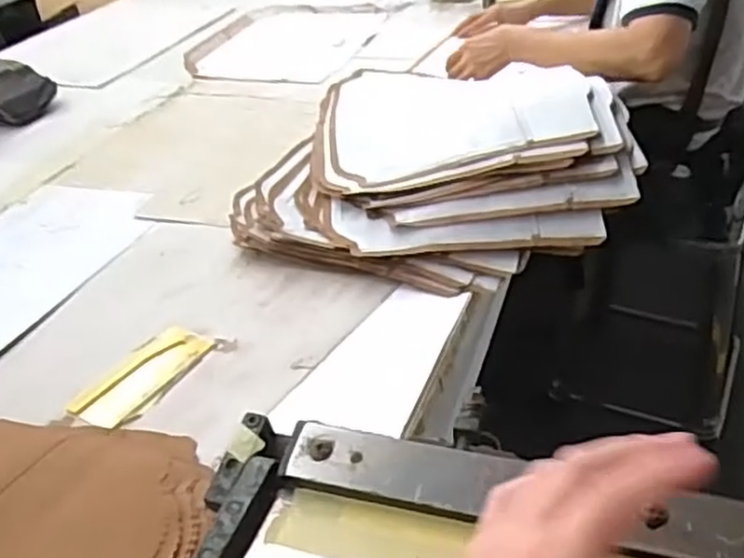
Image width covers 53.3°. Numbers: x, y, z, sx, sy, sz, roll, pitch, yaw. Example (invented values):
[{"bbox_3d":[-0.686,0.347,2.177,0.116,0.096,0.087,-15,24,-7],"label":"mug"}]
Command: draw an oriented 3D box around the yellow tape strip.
[{"bbox_3d":[-0.223,0.092,0.724,0.074,0.006,0.138,16,40,28],"label":"yellow tape strip"}]

